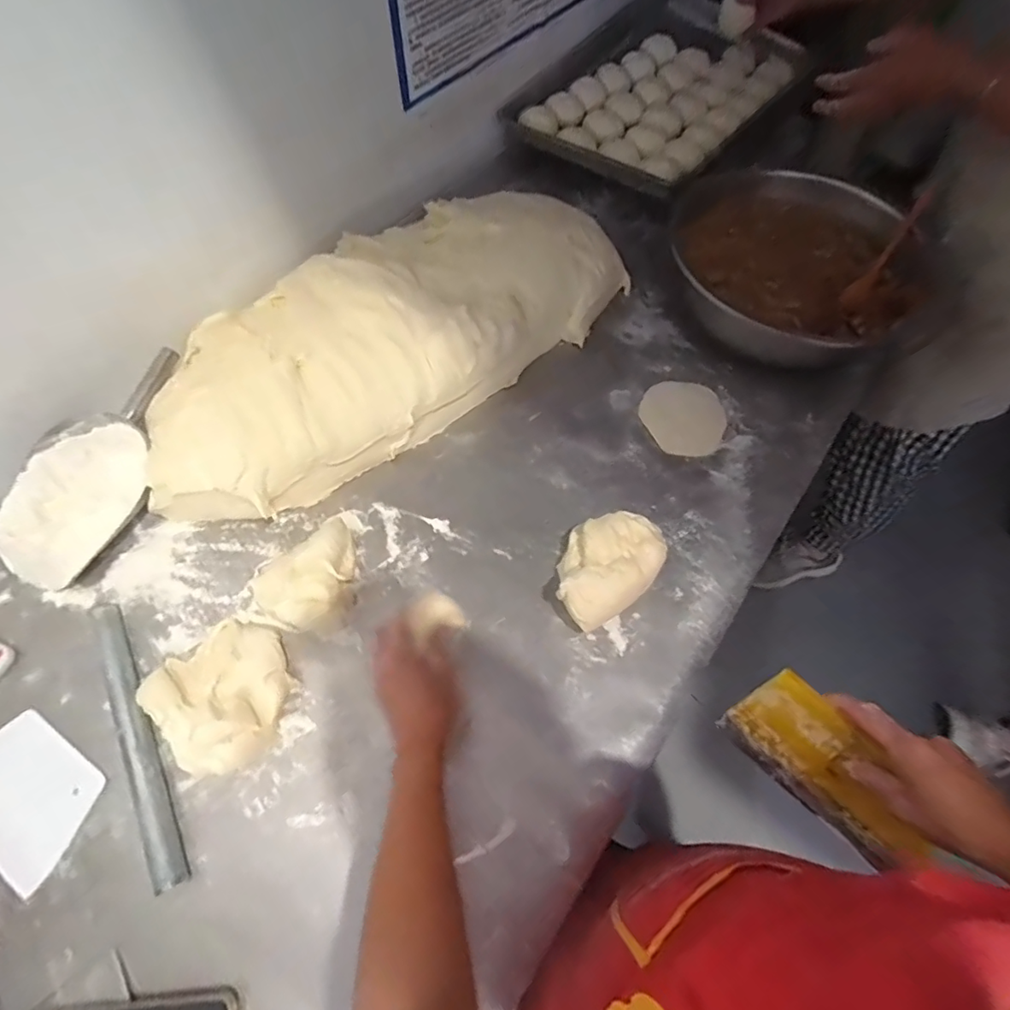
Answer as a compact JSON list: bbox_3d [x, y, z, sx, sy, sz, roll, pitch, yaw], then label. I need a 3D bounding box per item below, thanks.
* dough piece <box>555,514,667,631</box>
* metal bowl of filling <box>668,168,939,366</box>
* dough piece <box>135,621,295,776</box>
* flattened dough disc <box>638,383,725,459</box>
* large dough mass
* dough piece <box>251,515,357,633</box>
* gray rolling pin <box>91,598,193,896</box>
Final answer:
[{"bbox_3d":[0.115,0.072,0.615,0.141,0.072,0.097,-40,71,-21],"label":"dough piece"},{"bbox_3d":[0.436,-0.360,0.827,0.376,0.139,0.335,-37,70,-19],"label":"metal bowl of filling"},{"bbox_3d":[-0.281,0.189,0.535,0.128,0.061,0.138,1,62,-2],"label":"dough piece"},{"bbox_3d":[0.260,-0.128,0.762,0.119,0.010,0.120,1,62,-2],"label":"flattened dough disc"},{"bbox_3d":[-0.148,-0.248,0.750,0.722,0.112,0.325,-35,69,-19],"label":"large dough mass"},{"bbox_3d":[-0.214,0.081,0.605,0.119,0.059,0.127,40,68,17],"label":"dough piece"},{"bbox_3d":[-0.373,0.229,0.534,0.031,0.024,0.294,-27,67,-16],"label":"gray rolling pin"}]

